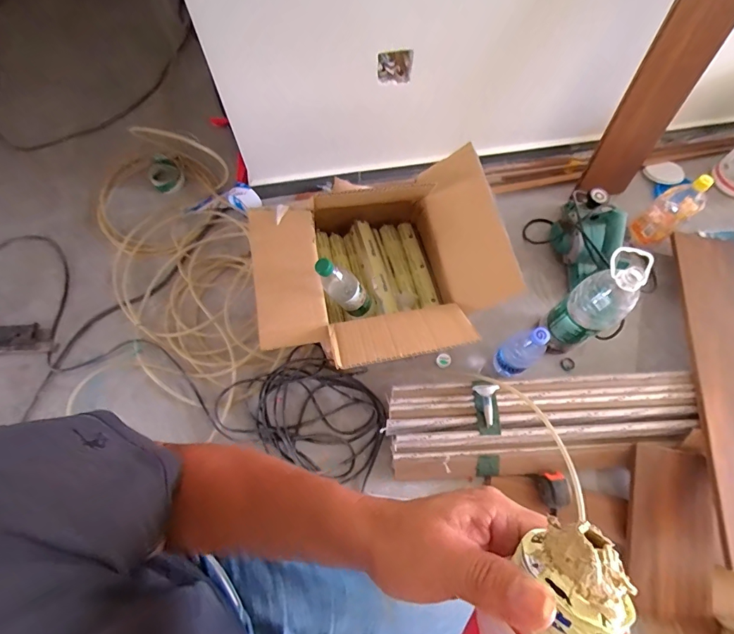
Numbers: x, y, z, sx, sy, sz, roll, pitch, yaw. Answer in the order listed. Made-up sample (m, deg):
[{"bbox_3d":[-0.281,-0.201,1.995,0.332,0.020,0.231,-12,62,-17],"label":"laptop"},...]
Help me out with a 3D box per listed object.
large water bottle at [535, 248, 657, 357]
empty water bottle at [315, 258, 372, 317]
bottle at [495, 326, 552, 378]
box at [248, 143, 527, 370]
[{"bbox_3d":[0.446,-0.007,0.818,0.110,0.311,0.100,-39,74,-15],"label":"large water bottle"},{"bbox_3d":[-0.052,-0.058,0.807,0.062,0.197,0.057,3,66,27],"label":"empty water bottle"},{"bbox_3d":[0.324,0.080,0.856,0.064,0.214,0.070,0,68,-1],"label":"bottle"},{"bbox_3d":[0.013,-0.087,0.873,0.482,0.278,0.446,-9,68,-4],"label":"box"}]

